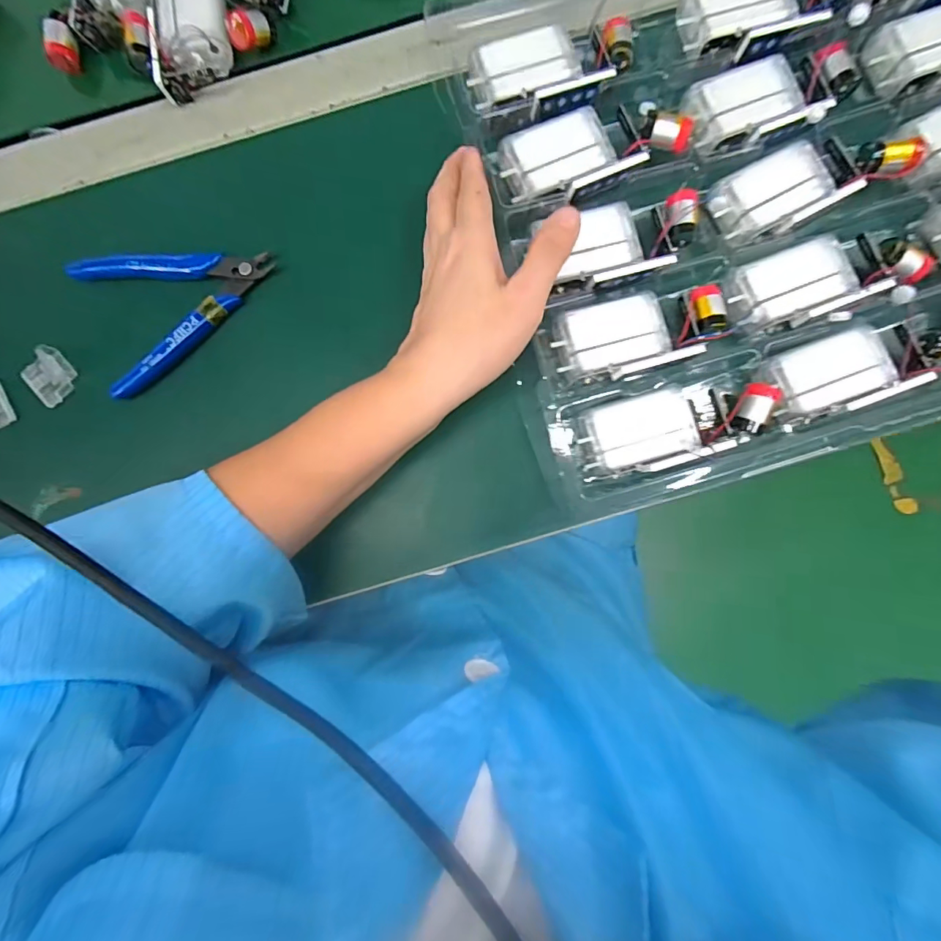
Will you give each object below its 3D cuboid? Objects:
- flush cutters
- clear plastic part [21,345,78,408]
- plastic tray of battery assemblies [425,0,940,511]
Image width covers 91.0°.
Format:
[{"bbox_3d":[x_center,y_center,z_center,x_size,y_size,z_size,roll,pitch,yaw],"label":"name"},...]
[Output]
[{"bbox_3d":[-0.176,-0.103,0.285,0.112,0.017,0.081,-21,86,0],"label":"flush cutters"},{"bbox_3d":[-0.262,-0.058,0.286,0.027,0.012,0.028,-40,87,-2],"label":"clear plastic part"},{"bbox_3d":[0.250,-0.187,0.267,0.484,0.031,0.309,-14,86,0],"label":"plastic tray of battery assemblies"}]

